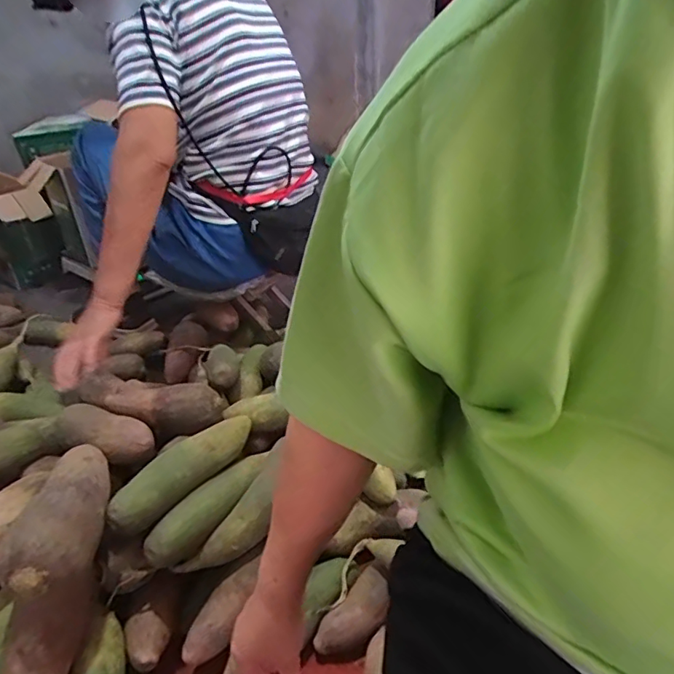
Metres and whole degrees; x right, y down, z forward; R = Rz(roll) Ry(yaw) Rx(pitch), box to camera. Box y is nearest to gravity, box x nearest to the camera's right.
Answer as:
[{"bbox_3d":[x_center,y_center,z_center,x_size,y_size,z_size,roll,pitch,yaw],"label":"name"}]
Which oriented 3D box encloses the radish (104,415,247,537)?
[{"bbox_3d":[-0.186,0.160,0.648,0.047,0.058,0.211,21,39,32],"label":"radish"}]

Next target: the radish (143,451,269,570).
[{"bbox_3d":[-0.151,0.204,0.638,0.042,0.044,0.184,20,38,31],"label":"radish"}]

